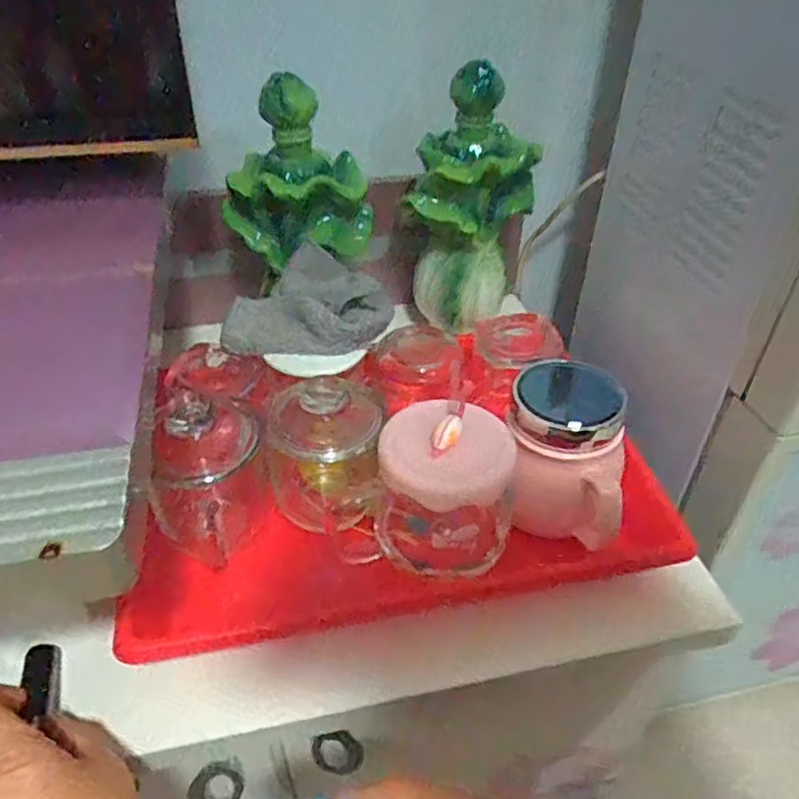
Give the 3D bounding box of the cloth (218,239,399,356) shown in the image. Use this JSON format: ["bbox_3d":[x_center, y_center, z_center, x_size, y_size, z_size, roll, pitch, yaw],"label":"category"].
[{"bbox_3d":[-0.069,-0.076,0.517,0.126,0.050,0.104,2,40,0],"label":"cloth"}]

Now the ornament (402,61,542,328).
[{"bbox_3d":[0.068,-0.173,0.613,0.103,0.232,0.096,9,40,8],"label":"ornament"}]

